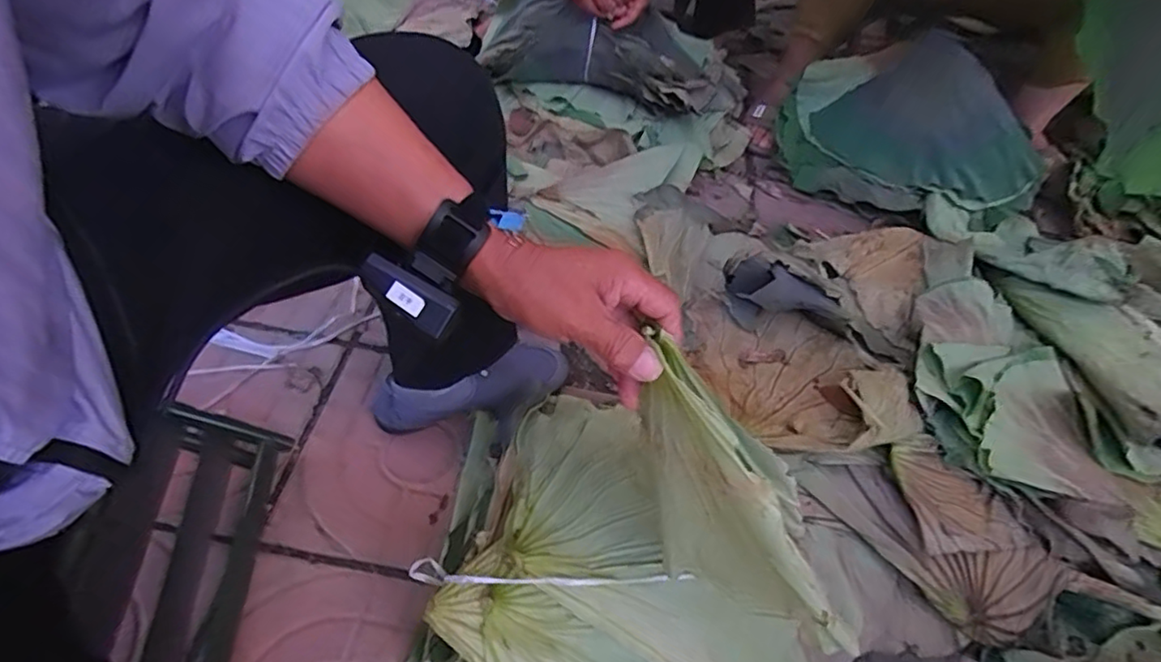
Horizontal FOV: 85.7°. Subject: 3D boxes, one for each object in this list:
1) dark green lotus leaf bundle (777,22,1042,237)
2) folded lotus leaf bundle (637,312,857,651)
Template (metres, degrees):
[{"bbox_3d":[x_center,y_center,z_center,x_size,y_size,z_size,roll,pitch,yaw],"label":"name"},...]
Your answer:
[{"bbox_3d":[0.713,-0.419,1.303,0.505,0.180,0.453,-23,57,-25],"label":"dark green lotus leaf bundle"},{"bbox_3d":[0.115,0.141,0.471,0.203,0.220,0.045,36,58,19],"label":"folded lotus leaf bundle"}]

